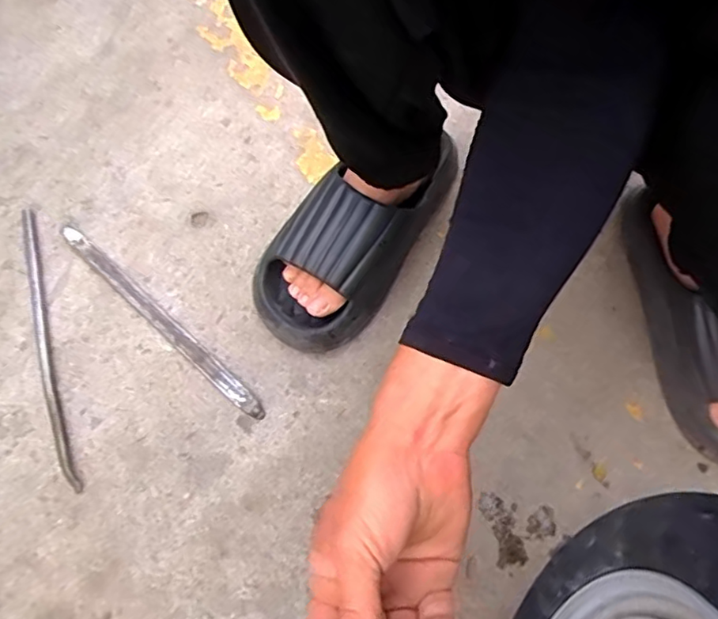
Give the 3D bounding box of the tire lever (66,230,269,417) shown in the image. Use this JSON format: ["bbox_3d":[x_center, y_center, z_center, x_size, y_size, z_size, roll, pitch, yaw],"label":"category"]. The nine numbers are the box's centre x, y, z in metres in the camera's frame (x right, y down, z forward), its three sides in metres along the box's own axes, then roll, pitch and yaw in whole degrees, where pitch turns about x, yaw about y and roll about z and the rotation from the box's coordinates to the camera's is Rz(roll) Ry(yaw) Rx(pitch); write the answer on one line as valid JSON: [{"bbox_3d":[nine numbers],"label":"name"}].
[{"bbox_3d":[-0.202,0.009,0.589,0.287,0.012,0.020,40,74,14],"label":"tire lever"}]

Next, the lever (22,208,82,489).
[{"bbox_3d":[-0.311,0.031,0.581,0.014,0.011,0.301,-17,70,-6],"label":"lever"}]

